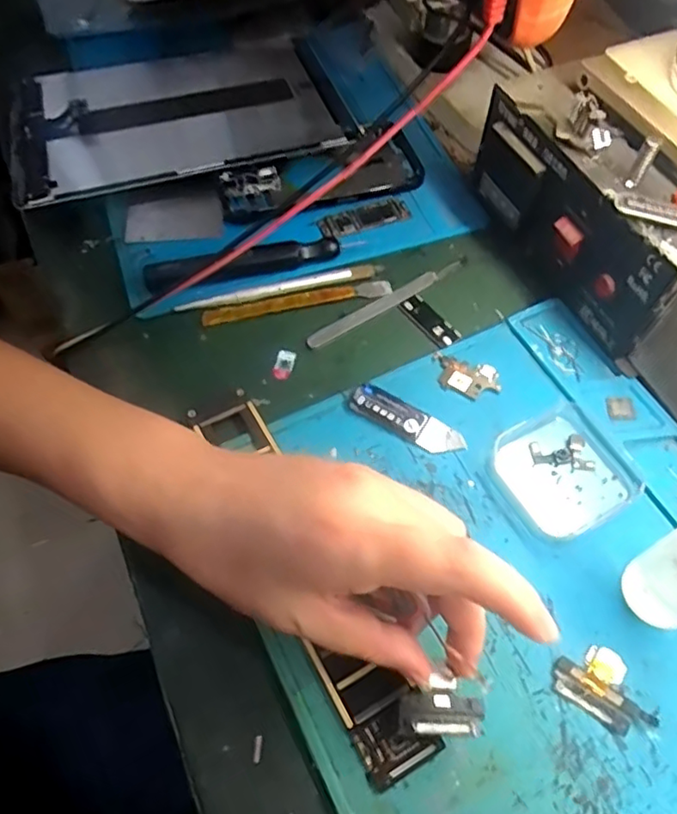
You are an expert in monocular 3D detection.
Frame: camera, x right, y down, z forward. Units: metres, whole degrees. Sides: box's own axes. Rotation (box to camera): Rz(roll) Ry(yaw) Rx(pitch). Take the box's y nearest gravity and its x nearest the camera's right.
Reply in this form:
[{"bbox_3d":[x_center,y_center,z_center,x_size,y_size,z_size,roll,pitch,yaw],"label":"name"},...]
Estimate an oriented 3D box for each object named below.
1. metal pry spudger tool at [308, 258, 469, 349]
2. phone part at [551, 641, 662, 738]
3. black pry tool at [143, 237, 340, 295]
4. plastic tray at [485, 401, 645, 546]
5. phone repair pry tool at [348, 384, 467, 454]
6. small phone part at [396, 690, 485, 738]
[{"bbox_3d":[0.032,-0.068,0.384,0.122,0.004,0.012,-32,64,-17],"label":"metal pry spudger tool"},{"bbox_3d":[0.119,0.124,0.267,0.043,0.004,0.029,32,65,18],"label":"phone part"},{"bbox_3d":[-0.060,-0.092,0.381,0.122,0.020,0.017,-12,60,-7],"label":"black pry tool"},{"bbox_3d":[0.119,0.032,0.317,0.069,0.011,0.063,-26,62,-14],"label":"plastic tray"},{"bbox_3d":[0.038,0.007,0.335,0.066,0.006,0.019,29,63,16],"label":"phone repair pry tool"},{"bbox_3d":[0.041,0.125,0.245,0.036,0.004,0.016,2,59,-5],"label":"small phone part"}]

